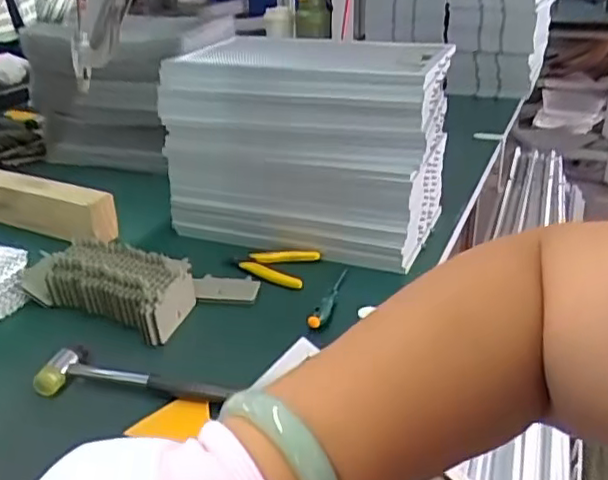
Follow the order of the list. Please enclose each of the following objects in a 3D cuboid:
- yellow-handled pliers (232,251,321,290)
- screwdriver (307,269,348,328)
[{"bbox_3d":[-0.038,0.032,0.758,0.103,0.017,0.058,2,26,7],"label":"yellow-handled pliers"},{"bbox_3d":[0.033,0.058,0.713,0.015,0.013,0.119,8,27,19],"label":"screwdriver"}]

